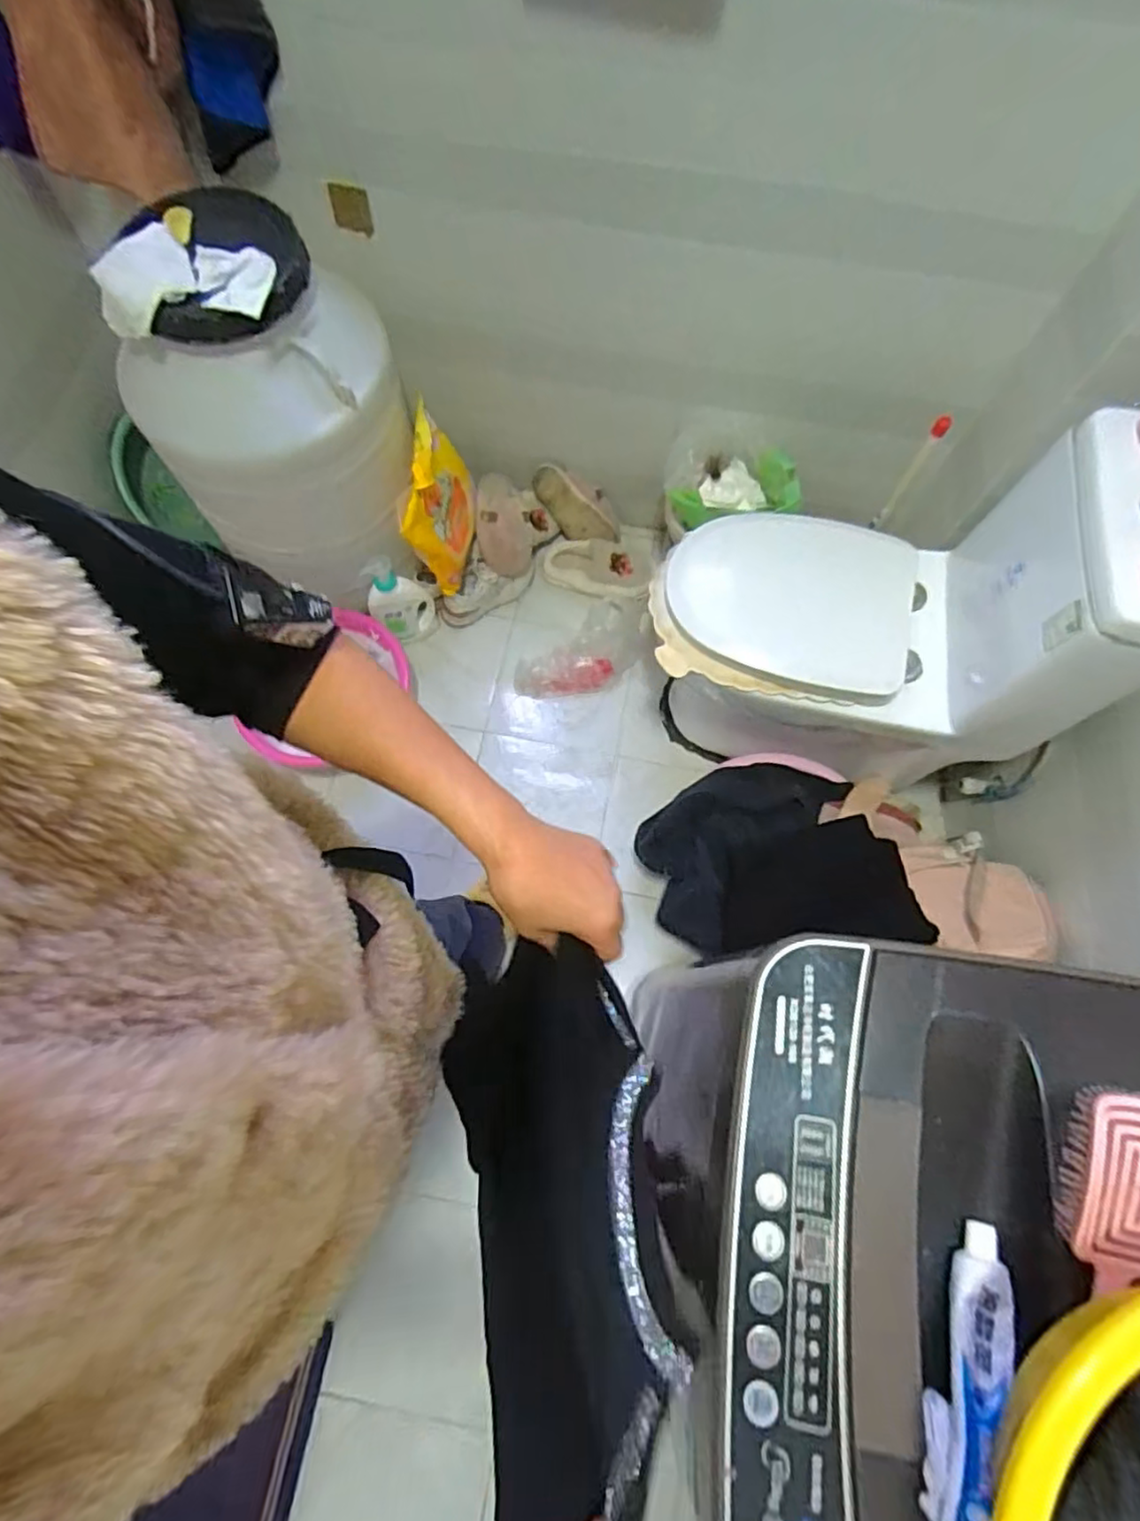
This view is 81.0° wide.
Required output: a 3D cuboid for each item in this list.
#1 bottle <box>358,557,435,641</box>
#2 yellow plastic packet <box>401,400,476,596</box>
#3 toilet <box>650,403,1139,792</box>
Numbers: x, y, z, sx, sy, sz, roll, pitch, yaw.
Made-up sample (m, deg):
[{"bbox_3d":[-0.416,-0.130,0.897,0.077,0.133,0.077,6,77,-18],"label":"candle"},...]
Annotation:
[{"bbox_3d":[-0.367,-0.346,1.452,0.135,0.247,0.069,-31,75,-12],"label":"bottle"},{"bbox_3d":[-0.267,-0.542,1.406,0.098,0.312,0.262,7,70,0],"label":"yellow plastic packet"},{"bbox_3d":[0.472,-0.224,1.150,0.622,0.681,0.391,5,70,-1],"label":"toilet"}]

